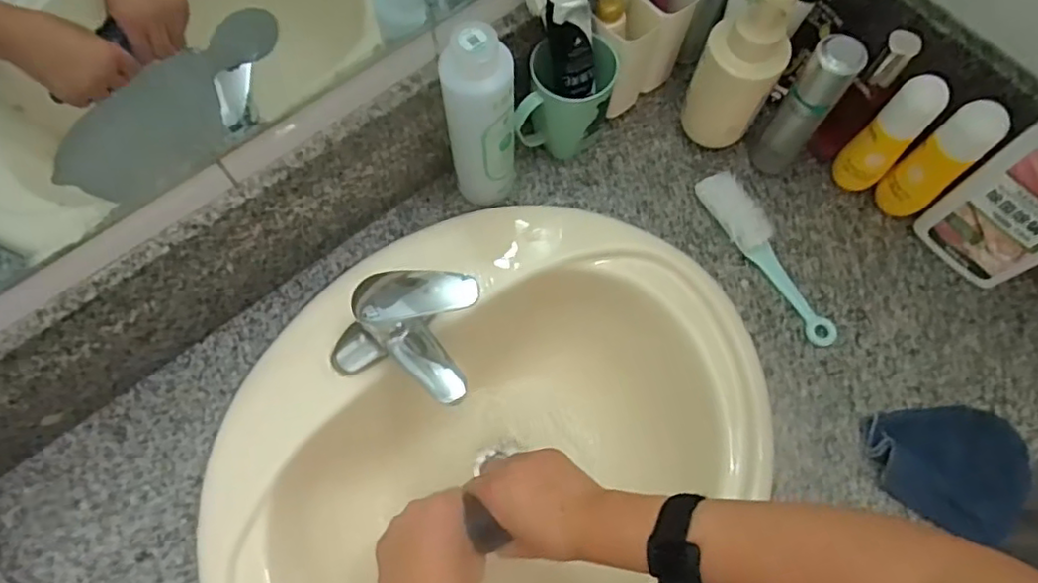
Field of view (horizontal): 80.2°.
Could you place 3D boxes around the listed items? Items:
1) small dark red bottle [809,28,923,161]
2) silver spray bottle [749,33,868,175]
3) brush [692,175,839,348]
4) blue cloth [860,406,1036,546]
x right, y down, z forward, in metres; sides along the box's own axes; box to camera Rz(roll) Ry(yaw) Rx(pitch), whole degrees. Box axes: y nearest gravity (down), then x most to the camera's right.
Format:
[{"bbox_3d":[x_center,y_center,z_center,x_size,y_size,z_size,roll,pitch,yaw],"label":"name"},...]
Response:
[{"bbox_3d":[0.326,-0.181,0.587,0.034,0.139,0.038,40,74,12],"label":"small dark red bottle"},{"bbox_3d":[0.270,-0.174,0.591,0.045,0.173,0.051,34,73,10],"label":"silver spray bottle"},{"bbox_3d":[0.250,-0.037,0.610,0.050,0.027,0.197,-26,73,-10],"label":"brush"},{"bbox_3d":[0.380,0.150,0.551,0.132,0.023,0.110,24,72,7],"label":"blue cloth"}]

